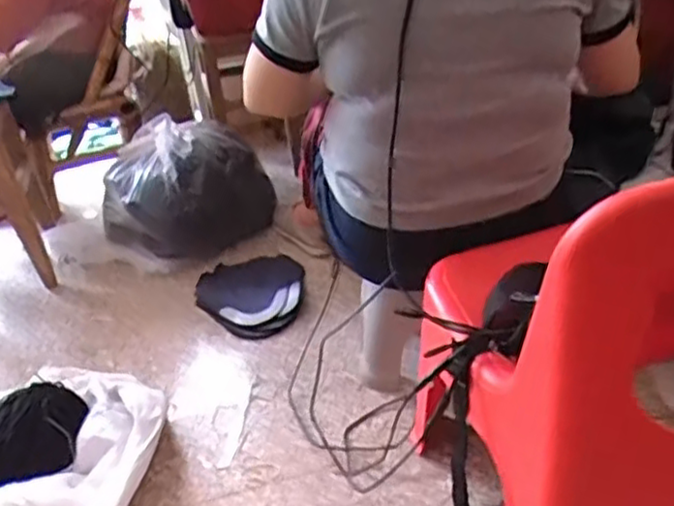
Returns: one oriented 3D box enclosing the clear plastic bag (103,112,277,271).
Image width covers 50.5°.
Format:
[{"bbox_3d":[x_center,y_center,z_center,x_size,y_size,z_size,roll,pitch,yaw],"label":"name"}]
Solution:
[{"bbox_3d":[-0.353,-0.156,1.716,0.398,0.285,0.232,-24,35,-27],"label":"clear plastic bag"}]

